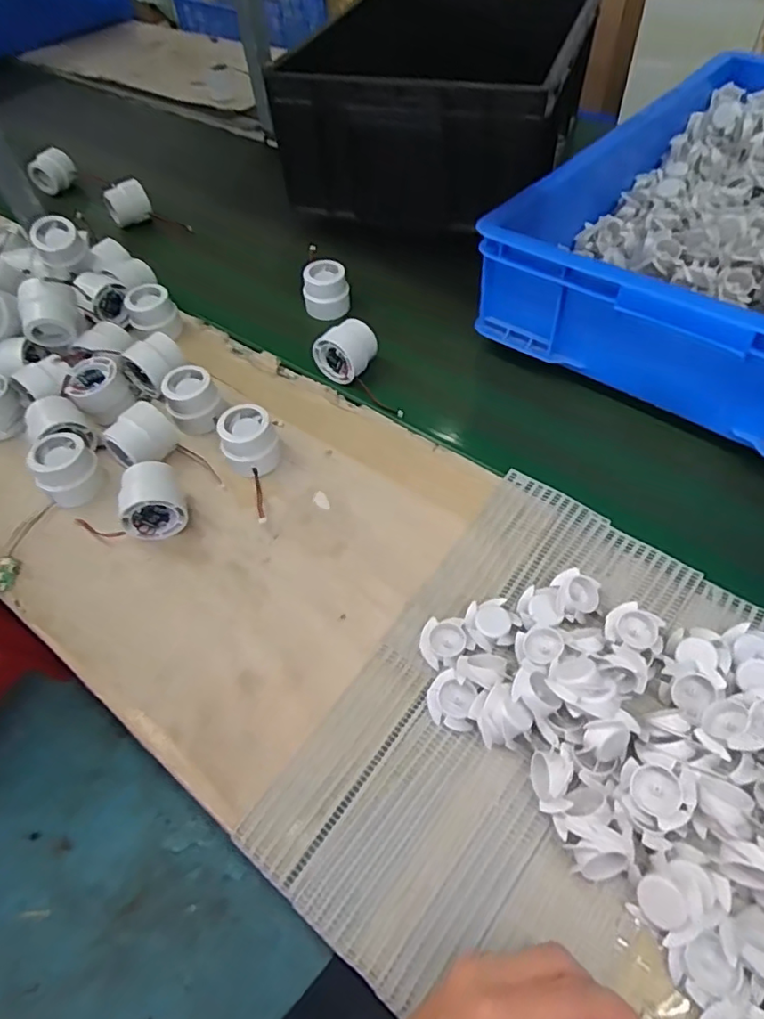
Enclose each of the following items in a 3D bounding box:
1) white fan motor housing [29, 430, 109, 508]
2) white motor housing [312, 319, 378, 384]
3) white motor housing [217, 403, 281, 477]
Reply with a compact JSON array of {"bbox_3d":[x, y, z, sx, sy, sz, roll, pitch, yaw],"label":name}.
[{"bbox_3d":[-0.290,-0.036,0.542,0.055,0.051,0.053,-3,53,4],"label":"white fan motor housing"},{"bbox_3d":[-0.038,-0.170,0.623,0.052,0.048,0.052,26,59,21],"label":"white motor housing"},{"bbox_3d":[-0.124,-0.064,0.550,0.054,0.046,0.053,-3,53,4],"label":"white motor housing"}]

